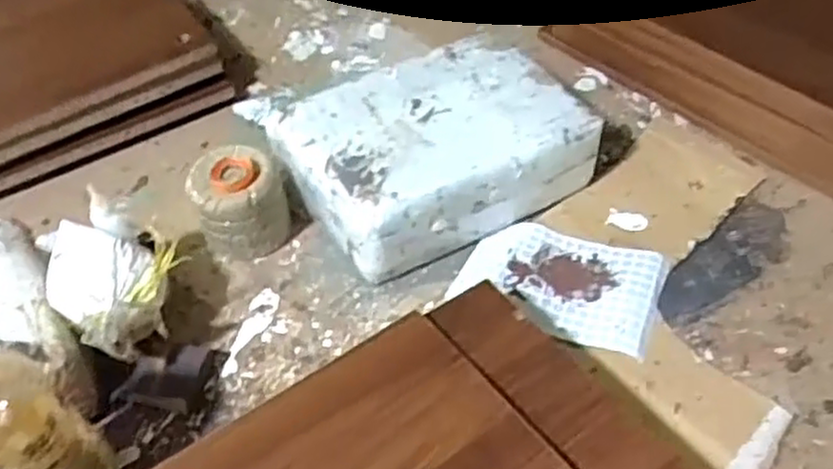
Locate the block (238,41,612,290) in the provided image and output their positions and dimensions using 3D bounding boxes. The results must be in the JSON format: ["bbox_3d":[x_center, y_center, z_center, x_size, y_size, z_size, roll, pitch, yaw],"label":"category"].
[{"bbox_3d":[0.014,-0.084,0.770,0.293,0.108,0.196,-21,47,-17],"label":"block"}]

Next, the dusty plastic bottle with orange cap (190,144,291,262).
[{"bbox_3d":[-0.172,-0.029,0.745,0.083,0.094,0.078,-3,43,3],"label":"dusty plastic bottle with orange cap"}]

